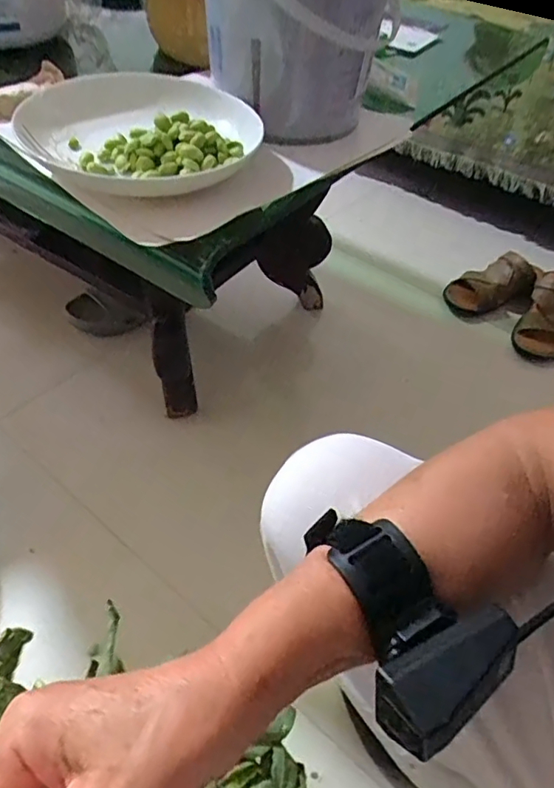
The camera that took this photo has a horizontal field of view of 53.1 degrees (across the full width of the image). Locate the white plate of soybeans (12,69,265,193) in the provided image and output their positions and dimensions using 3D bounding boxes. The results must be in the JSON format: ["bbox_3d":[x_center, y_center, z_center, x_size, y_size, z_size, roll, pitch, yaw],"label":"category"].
[{"bbox_3d":[-0.098,-0.198,0.414,0.164,0.035,0.145,6,47,0],"label":"white plate of soybeans"}]

